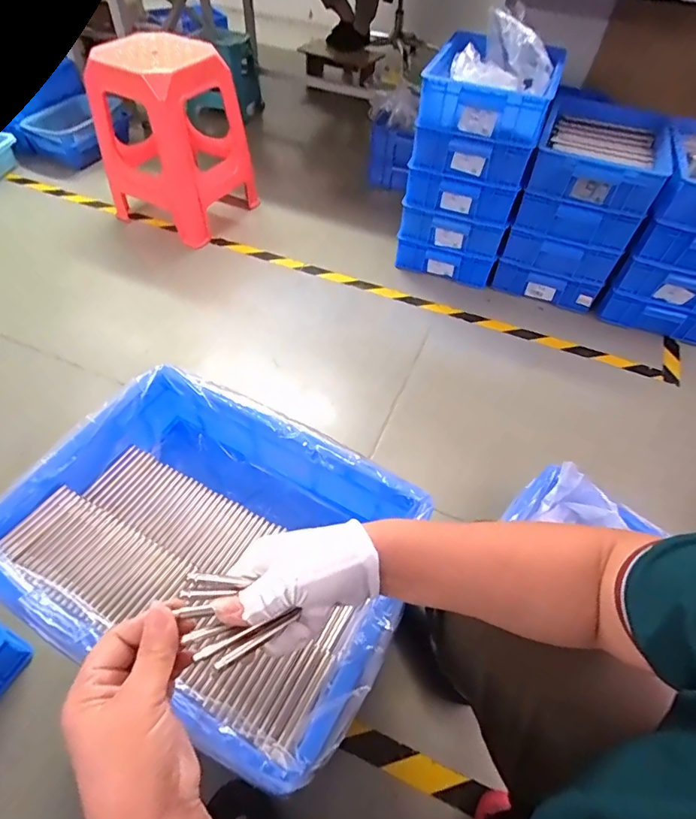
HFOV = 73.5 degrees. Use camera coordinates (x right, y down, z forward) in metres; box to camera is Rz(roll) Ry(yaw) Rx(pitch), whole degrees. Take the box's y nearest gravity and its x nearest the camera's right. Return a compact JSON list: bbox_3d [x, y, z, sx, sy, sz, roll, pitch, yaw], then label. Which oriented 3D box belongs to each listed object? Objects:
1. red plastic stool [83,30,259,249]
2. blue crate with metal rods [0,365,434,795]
[{"bbox_3d":[-0.521,-0.806,1.405,0.320,0.475,0.324,29,55,18],"label":"red plastic stool"},{"bbox_3d":[-0.145,0.156,0.535,0.421,0.120,0.310,26,55,15],"label":"blue crate with metal rods"}]

